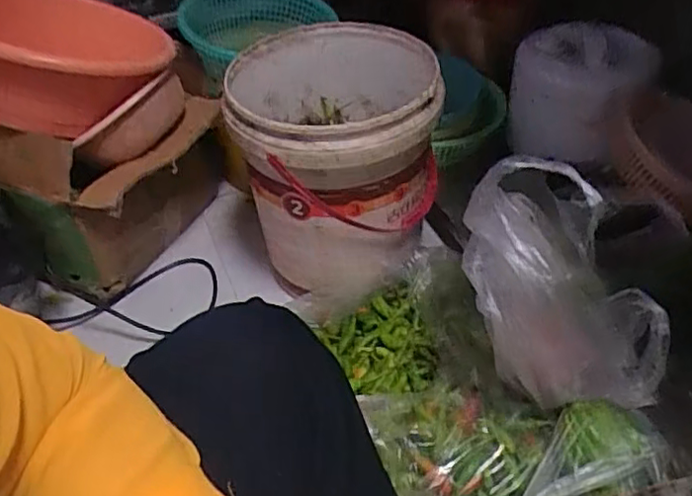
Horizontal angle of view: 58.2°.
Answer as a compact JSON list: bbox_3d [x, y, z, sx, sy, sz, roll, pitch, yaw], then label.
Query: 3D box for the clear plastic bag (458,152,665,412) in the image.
[{"bbox_3d":[0.240,0.039,0.688,0.214,0.250,0.136,4,44,9],"label":"clear plastic bag"}]

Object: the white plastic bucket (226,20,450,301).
[{"bbox_3d":[-0.021,-0.135,0.987,0.287,0.358,0.342,-7,44,-2],"label":"white plastic bucket"}]

